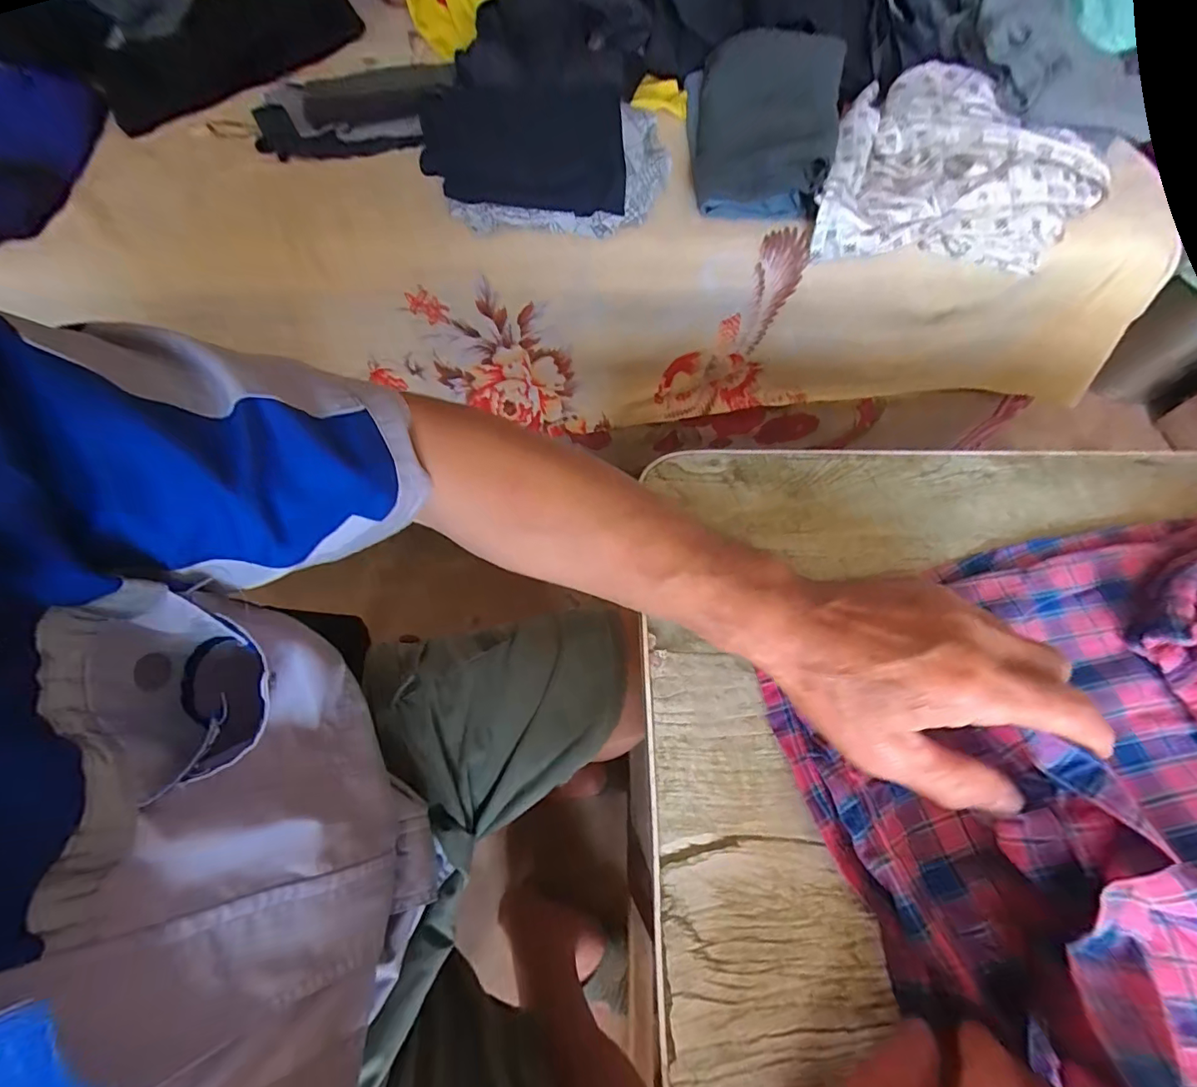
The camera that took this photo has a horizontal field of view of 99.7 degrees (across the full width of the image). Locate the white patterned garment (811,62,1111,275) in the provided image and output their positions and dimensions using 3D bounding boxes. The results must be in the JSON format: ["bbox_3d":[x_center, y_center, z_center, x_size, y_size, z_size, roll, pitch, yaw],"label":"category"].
[{"bbox_3d":[0.390,-0.400,0.549,0.266,0.092,0.218,16,64,5],"label":"white patterned garment"}]

